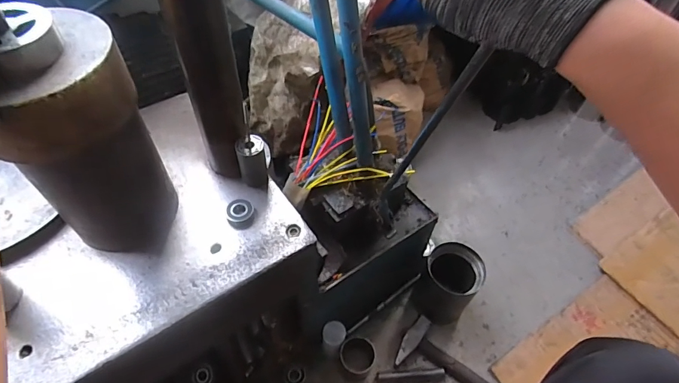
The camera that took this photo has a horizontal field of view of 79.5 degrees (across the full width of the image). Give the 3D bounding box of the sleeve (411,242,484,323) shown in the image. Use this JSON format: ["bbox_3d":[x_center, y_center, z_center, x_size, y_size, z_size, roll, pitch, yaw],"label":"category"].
[{"bbox_3d":[0.236,0.205,0.895,0.119,0.170,0.117,1,52,-2],"label":"sleeve"}]

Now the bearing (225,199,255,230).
[{"bbox_3d":[-0.136,0.030,0.561,0.037,0.016,0.042,-10,53,-9],"label":"bearing"}]

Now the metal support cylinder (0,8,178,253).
[{"bbox_3d":[-0.271,-0.039,0.458,0.133,0.254,0.115,-28,58,-21],"label":"metal support cylinder"}]

